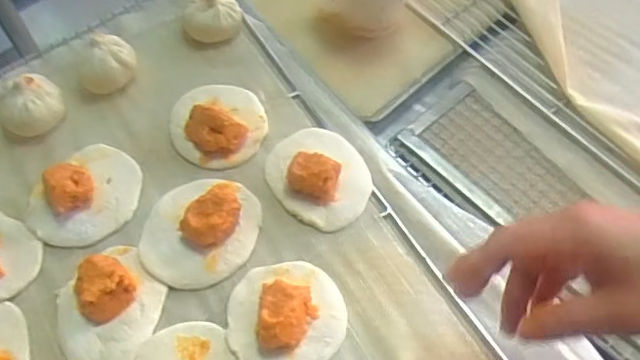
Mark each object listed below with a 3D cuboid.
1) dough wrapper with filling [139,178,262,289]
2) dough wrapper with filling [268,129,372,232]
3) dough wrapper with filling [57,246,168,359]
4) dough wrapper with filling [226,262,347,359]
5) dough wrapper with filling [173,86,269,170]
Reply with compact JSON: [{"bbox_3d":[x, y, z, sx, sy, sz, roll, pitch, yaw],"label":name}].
[{"bbox_3d":[-0.095,0.035,0.476,0.088,0.026,0.094,5,61,1],"label":"dough wrapper with filling"},{"bbox_3d":[0.001,-0.009,0.503,0.081,0.034,0.092,-31,66,-18],"label":"dough wrapper with filling"},{"bbox_3d":[-0.157,0.095,0.443,0.081,0.026,0.082,1,61,-2],"label":"dough wrapper with filling"},{"bbox_3d":[-0.025,0.098,0.441,0.088,0.025,0.085,1,61,-2],"label":"dough wrapper with filling"},{"bbox_3d":[-0.090,-0.054,0.529,0.081,0.029,0.081,-10,61,-8],"label":"dough wrapper with filling"}]

